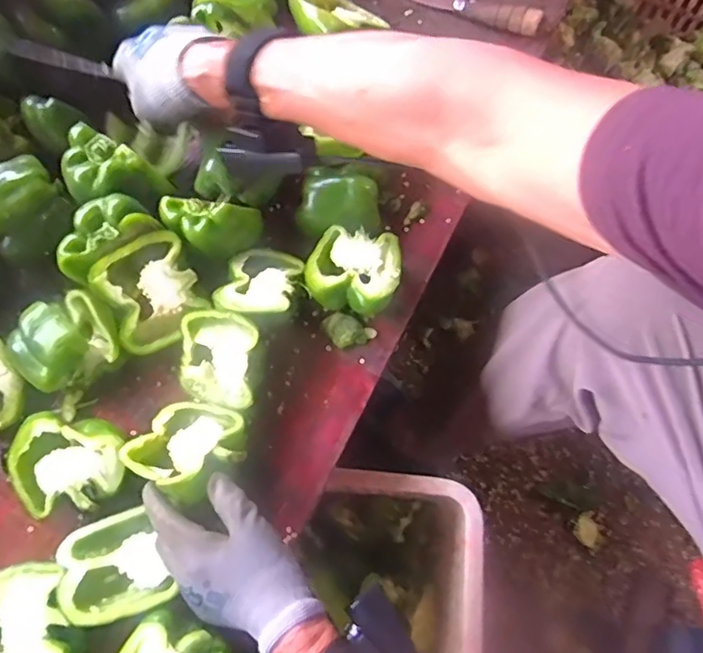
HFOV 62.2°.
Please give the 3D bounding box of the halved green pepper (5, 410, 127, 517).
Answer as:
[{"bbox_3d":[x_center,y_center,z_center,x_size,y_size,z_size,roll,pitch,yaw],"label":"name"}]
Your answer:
[{"bbox_3d":[-0.226,0.116,0.478,0.089,0.053,0.078,4,72,4],"label":"halved green pepper"}]

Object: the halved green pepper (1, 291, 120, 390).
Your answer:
[{"bbox_3d":[-0.249,0.015,0.512,0.093,0.060,0.069,-29,73,-7],"label":"halved green pepper"}]

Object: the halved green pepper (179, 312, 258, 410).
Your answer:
[{"bbox_3d":[-0.111,0.030,0.489,0.064,0.060,0.067,7,72,5],"label":"halved green pepper"}]

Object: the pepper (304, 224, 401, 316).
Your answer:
[{"bbox_3d":[0.002,-0.048,0.523,0.079,0.040,0.076,-1,72,2],"label":"pepper"}]

